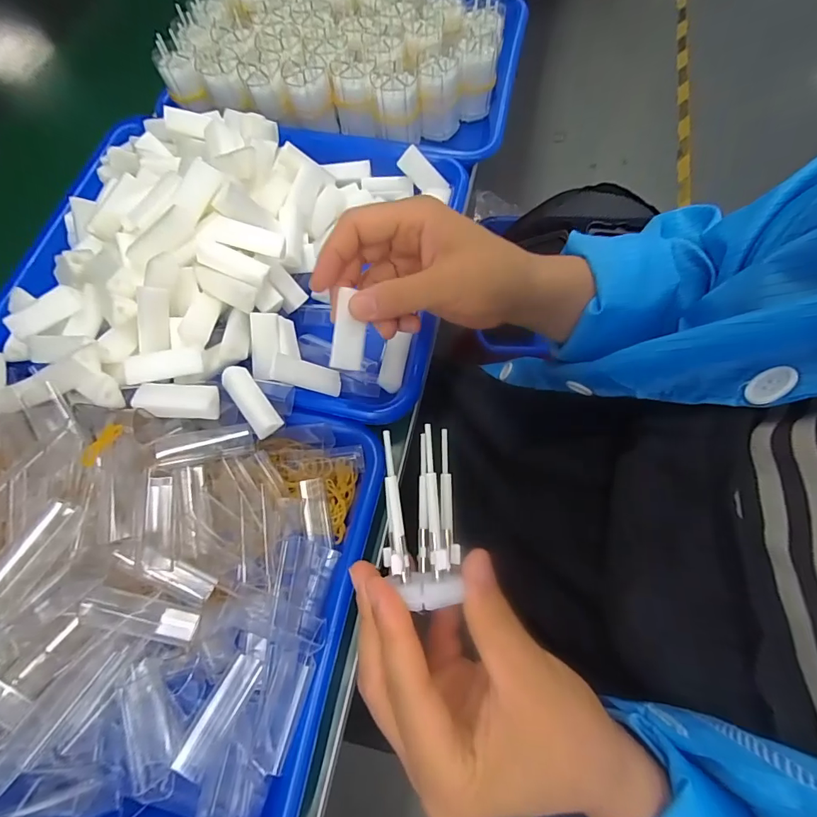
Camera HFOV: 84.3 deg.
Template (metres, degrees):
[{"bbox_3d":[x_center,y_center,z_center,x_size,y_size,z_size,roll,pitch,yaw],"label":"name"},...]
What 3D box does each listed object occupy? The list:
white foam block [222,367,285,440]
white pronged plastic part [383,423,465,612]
[{"bbox_3d":[-0.097,-0.004,0.278,0.017,0.008,0.048,-35,84,-11],"label":"white foam block"},{"bbox_3d":[0.005,0.046,0.199,0.029,0.029,0.071,-3,76,1],"label":"white pronged plastic part"}]

